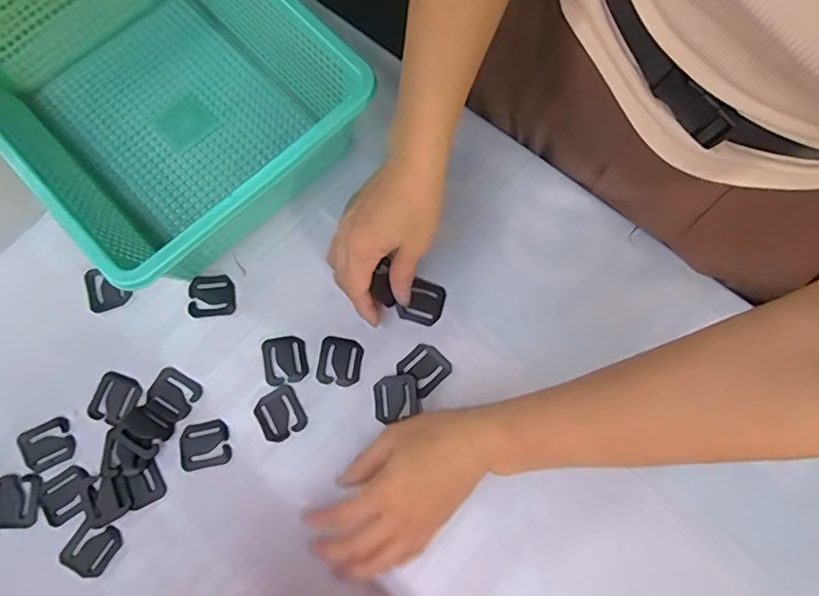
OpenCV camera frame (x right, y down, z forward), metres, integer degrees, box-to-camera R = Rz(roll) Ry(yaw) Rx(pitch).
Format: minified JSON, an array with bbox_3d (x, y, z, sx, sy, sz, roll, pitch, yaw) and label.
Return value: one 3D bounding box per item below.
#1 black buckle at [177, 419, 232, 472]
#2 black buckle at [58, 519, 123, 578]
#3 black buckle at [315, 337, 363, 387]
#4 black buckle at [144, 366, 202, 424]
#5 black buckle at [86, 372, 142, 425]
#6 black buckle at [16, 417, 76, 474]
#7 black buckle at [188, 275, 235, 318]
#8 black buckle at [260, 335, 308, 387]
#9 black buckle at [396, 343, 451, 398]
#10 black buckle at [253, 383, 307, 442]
[{"bbox_3d":[-0.164,0.117,0.442,0.040,0.004,0.036,-11,76,-4],"label":"black buckle"},{"bbox_3d":[-0.240,0.189,0.419,0.035,0.004,0.038,32,77,7],"label":"black buckle"},{"bbox_3d":[-0.058,0.052,0.457,0.037,0.004,0.039,9,76,2],"label":"black buckle"},{"bbox_3d":[-0.192,0.078,0.450,0.038,0.004,0.035,30,77,7],"label":"black buckle"},{"bbox_3d":[-0.238,0.081,0.448,0.036,0.004,0.038,18,76,4],"label":"black buckle"},{"bbox_3d":[-0.286,0.116,0.439,0.039,0.004,0.035,-25,77,-7],"label":"black buckle"},{"bbox_3d":[-0.167,-0.002,0.468,0.037,0.005,0.035,-7,76,-3],"label":"black buckle"},{"bbox_3d":[-0.103,0.051,0.459,0.037,0.004,0.039,-9,76,-3],"label":"black buckle"},{"bbox_3d":[0.012,0.058,0.457,0.036,0.004,0.035,-43,80,-10],"label":"black buckle"},{"bbox_3d":[-0.105,0.093,0.446,0.036,0.004,0.039,-29,78,-8],"label":"black buckle"}]

